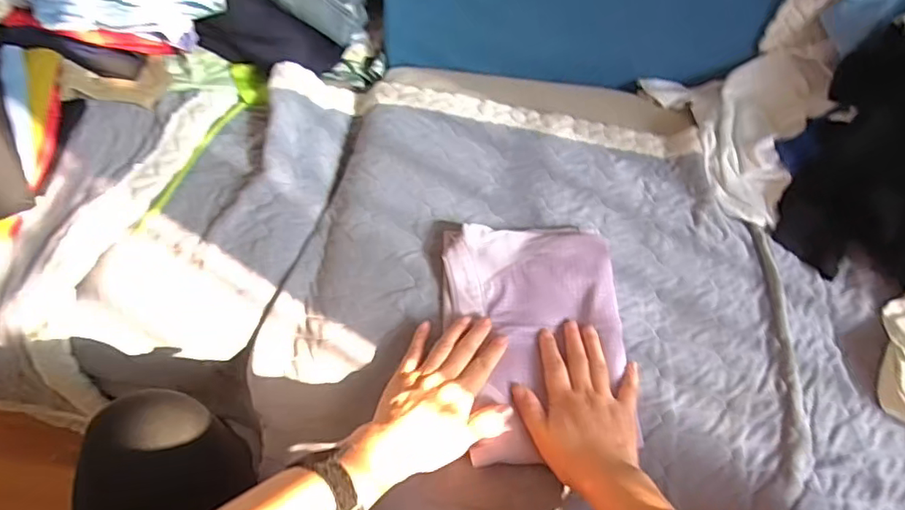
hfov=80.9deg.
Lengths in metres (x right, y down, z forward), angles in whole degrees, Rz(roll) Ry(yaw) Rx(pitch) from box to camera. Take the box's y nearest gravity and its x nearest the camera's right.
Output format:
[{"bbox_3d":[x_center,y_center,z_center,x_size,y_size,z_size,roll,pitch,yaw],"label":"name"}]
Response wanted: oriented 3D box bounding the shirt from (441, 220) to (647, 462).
[{"bbox_3d":[0.092,0.082,0.567,0.190,0.022,0.256,-1,58,-4],"label":"shirt"}]

